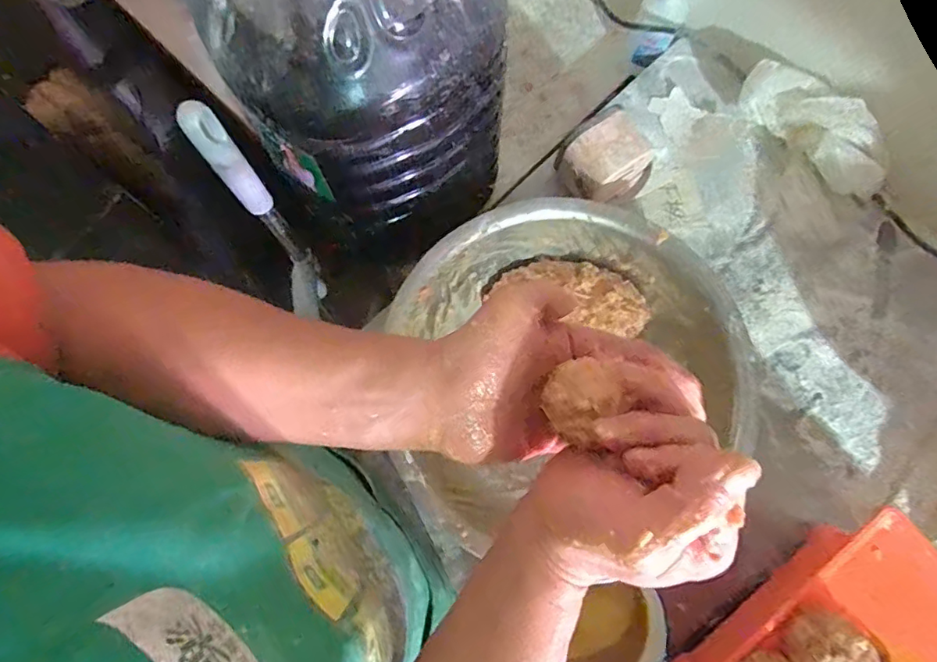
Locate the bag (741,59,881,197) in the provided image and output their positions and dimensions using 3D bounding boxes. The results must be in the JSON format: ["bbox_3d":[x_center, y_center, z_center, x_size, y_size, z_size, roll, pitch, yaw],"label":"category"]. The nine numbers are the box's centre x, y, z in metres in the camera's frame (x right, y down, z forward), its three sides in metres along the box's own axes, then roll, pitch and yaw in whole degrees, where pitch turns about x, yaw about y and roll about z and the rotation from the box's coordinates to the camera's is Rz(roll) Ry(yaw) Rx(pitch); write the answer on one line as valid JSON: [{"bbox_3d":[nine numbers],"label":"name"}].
[{"bbox_3d":[0.403,-0.227,0.635,0.201,0.091,0.071,39,79,8],"label":"bag"}]

